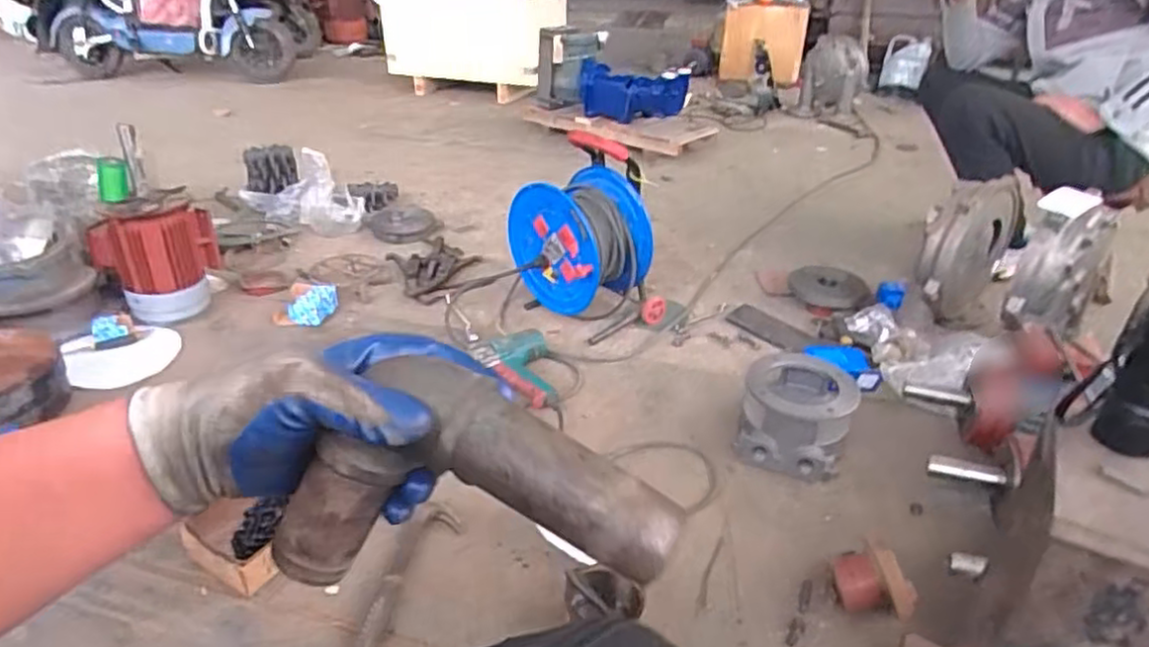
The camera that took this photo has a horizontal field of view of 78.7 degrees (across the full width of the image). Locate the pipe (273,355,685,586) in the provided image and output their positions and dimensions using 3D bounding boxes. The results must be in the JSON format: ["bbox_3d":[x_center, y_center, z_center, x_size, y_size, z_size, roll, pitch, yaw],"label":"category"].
[{"bbox_3d":[-0.053,0.079,0.362,0.205,0.101,0.049,-2,28,9],"label":"pipe"}]

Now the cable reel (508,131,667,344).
[{"bbox_3d":[0.034,-0.198,1.628,0.249,0.399,0.269,-26,40,-35],"label":"cable reel"}]

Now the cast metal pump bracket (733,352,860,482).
[{"bbox_3d":[0.402,0.164,1.278,0.192,0.132,0.204,10,33,16],"label":"cast metal pump bracket"}]

